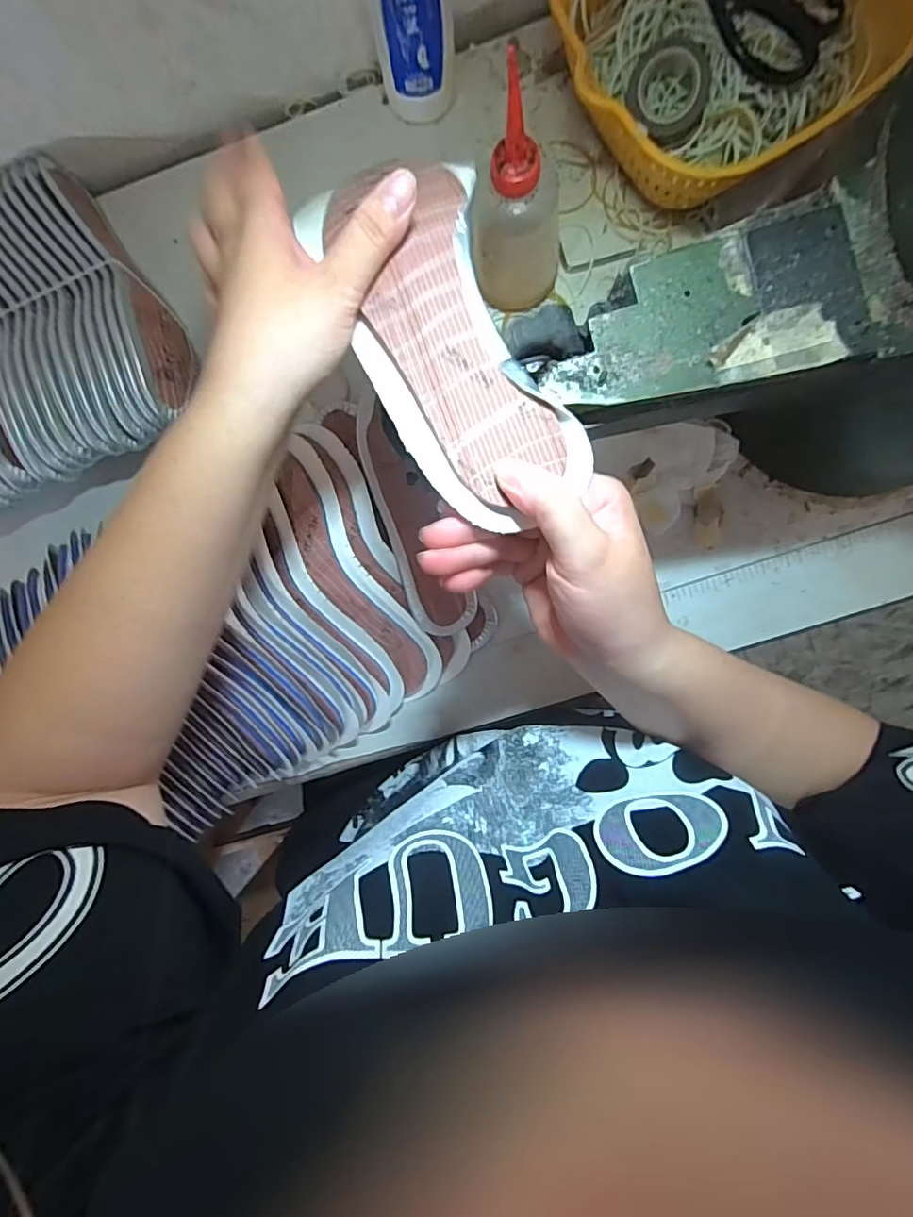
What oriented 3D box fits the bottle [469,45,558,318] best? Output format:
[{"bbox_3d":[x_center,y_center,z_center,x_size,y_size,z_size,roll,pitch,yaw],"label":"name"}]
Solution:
[{"bbox_3d":[0.043,-0.273,0.361,0.066,0.152,0.068,0,92,4],"label":"bottle"}]

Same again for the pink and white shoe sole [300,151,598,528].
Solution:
[{"bbox_3d":[-0.004,-0.128,0.264,0.081,0.020,0.182,-25,86,5],"label":"pink and white shoe sole"}]

